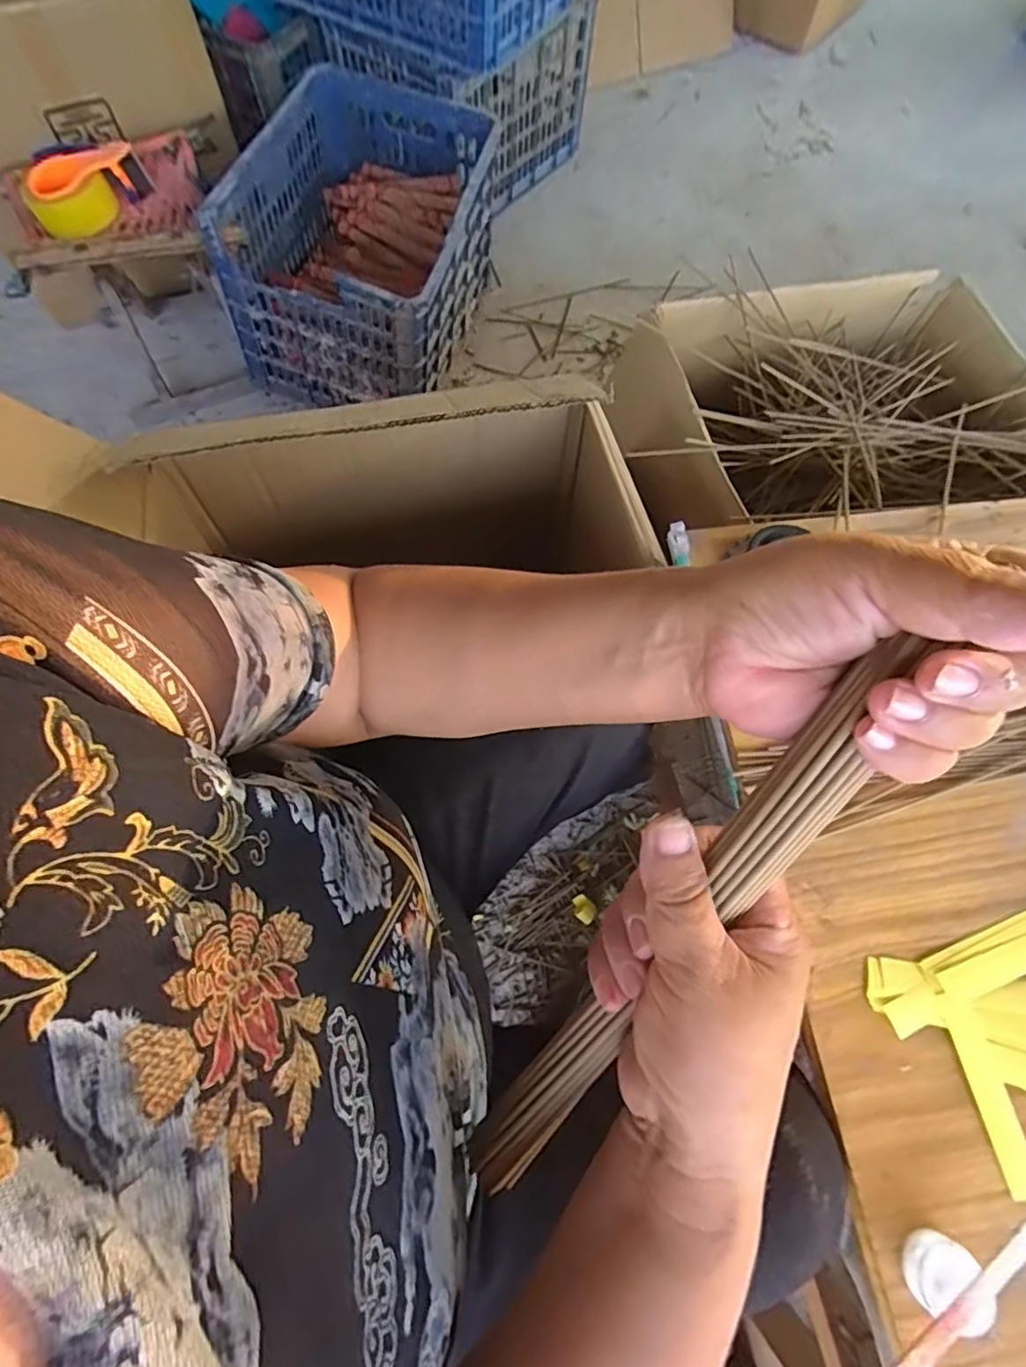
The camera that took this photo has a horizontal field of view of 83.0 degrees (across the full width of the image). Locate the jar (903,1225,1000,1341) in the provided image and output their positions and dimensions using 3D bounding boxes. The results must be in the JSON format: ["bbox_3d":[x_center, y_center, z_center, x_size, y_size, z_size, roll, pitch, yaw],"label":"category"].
[{"bbox_3d":[0.239,0.329,0.318,0.031,0.027,0.037,36,72,11],"label":"jar"}]

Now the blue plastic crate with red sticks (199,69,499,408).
[{"bbox_3d":[-0.237,-0.791,1.018,0.347,0.234,0.526,15,70,3],"label":"blue plastic crate with red sticks"}]

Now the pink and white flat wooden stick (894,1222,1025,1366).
[{"bbox_3d":[0.241,0.328,0.306,0.121,0.008,0.010,-33,74,-13],"label":"pink and white flat wooden stick"}]

